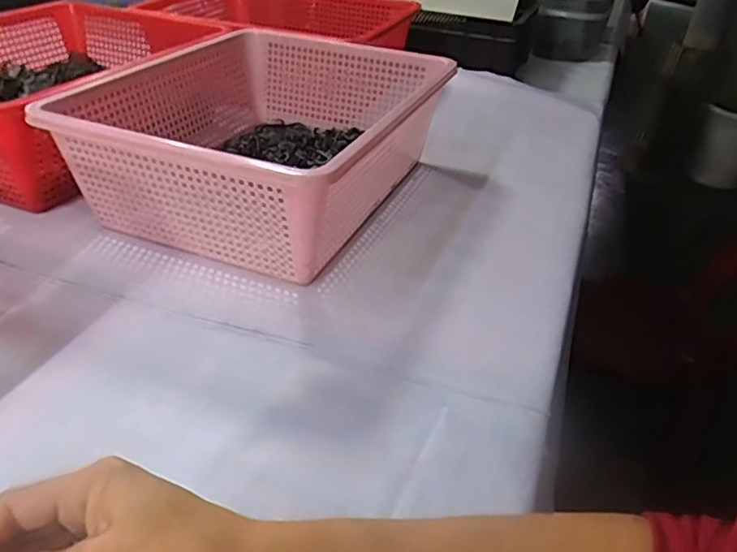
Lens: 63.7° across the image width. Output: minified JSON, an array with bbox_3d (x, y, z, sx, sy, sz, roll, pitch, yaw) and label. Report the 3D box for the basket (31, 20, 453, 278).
[{"bbox_3d":[-0.106,-0.156,0.659,0.301,0.126,0.379,15,37,16],"label":"basket"}]

